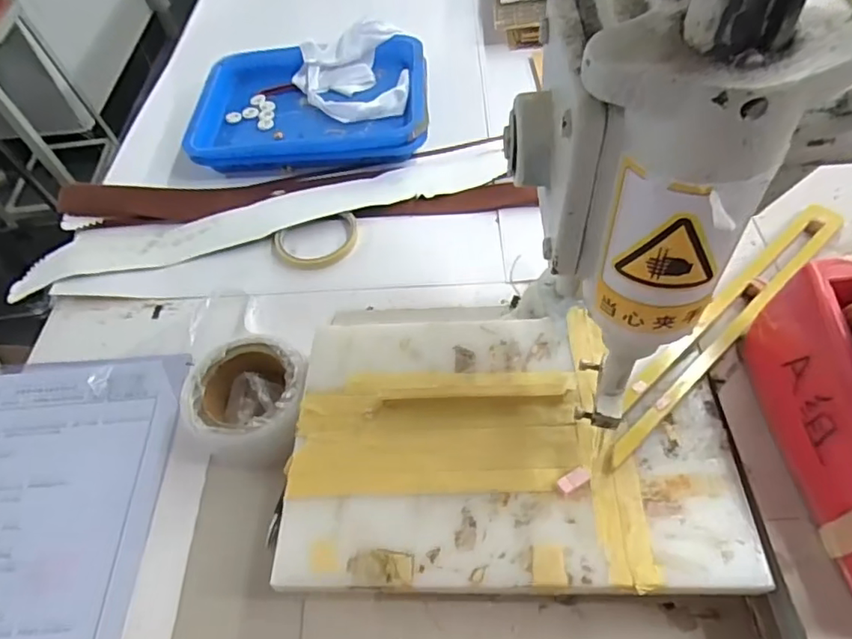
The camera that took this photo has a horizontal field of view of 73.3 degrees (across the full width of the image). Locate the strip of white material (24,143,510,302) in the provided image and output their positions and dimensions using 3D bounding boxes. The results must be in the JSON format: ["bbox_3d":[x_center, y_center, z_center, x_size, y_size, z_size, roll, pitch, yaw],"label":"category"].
[{"bbox_3d":[-0.175,-0.117,0.630,0.547,0.026,0.079,-17,54,-7],"label":"strip of white material"}]

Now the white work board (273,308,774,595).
[{"bbox_3d":[0.055,0.081,0.404,0.299,0.010,0.201,-1,54,4],"label":"white work board"}]

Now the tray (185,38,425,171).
[{"bbox_3d":[-0.142,-0.273,0.721,0.288,0.041,0.211,-1,54,5],"label":"tray"}]

